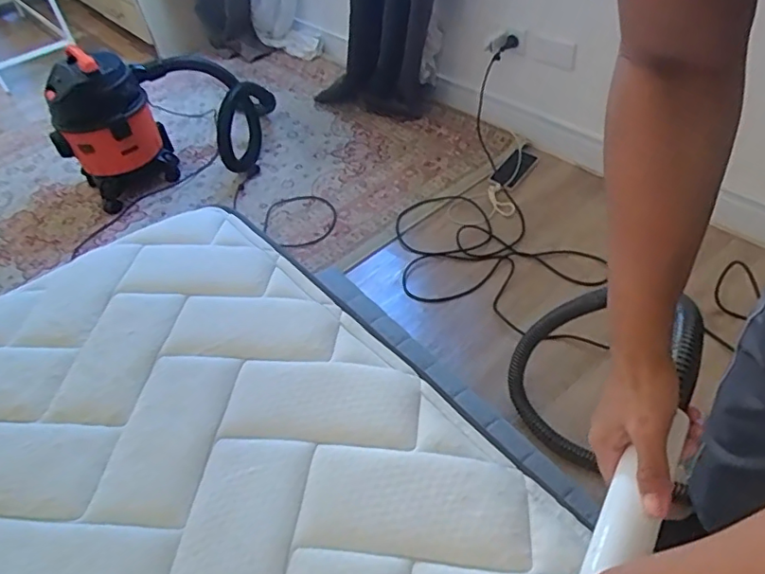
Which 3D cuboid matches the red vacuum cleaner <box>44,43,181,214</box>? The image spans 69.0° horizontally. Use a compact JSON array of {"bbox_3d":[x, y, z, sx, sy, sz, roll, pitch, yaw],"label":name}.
[{"bbox_3d":[-0.791,-0.443,1.595,0.290,0.386,0.245,-22,47,-12],"label":"red vacuum cleaner"}]

